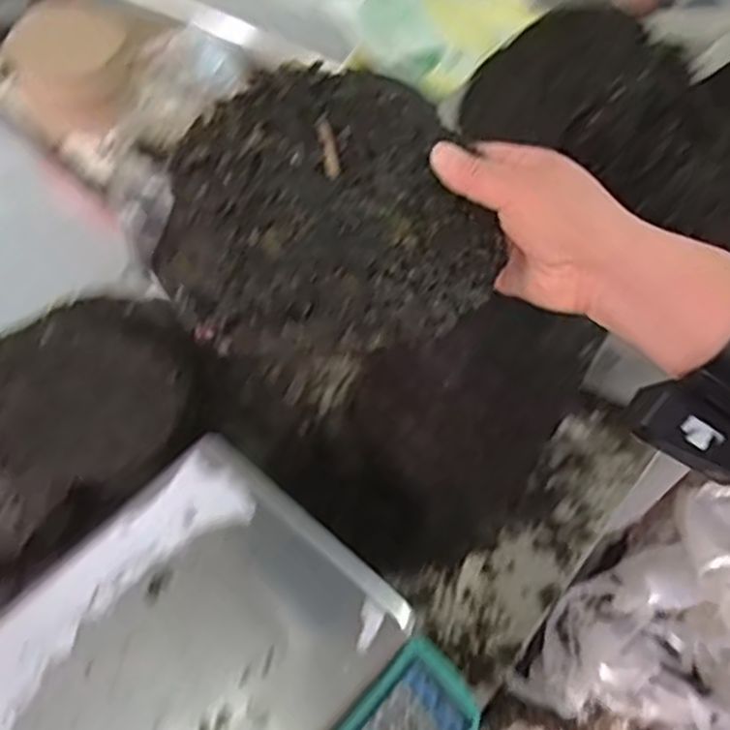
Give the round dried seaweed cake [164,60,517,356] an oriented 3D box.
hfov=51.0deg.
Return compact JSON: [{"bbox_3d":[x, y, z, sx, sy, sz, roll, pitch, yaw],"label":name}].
[{"bbox_3d":[-0.023,-0.088,0.425,0.176,0.026,0.189,2,57,-3],"label":"round dried seaweed cake"}]

